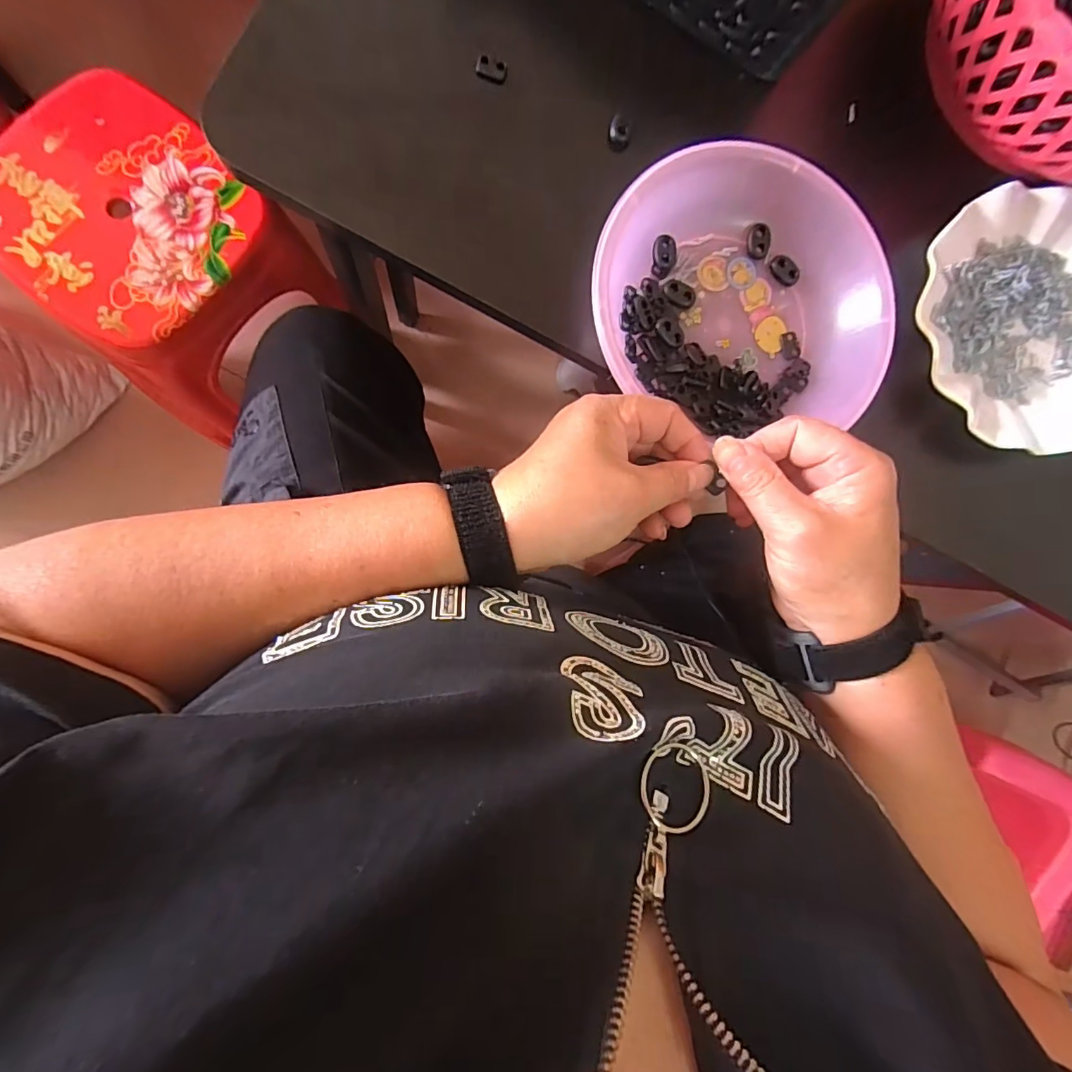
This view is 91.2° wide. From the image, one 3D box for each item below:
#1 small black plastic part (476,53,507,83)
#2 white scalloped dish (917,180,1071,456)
[{"bbox_3d":[-0.028,-0.296,0.333,0.019,0.004,0.013,16,87,-9],"label":"small black plastic part"},{"bbox_3d":[0.356,-0.154,0.379,0.176,0.023,0.181,0,89,-10],"label":"white scalloped dish"}]

